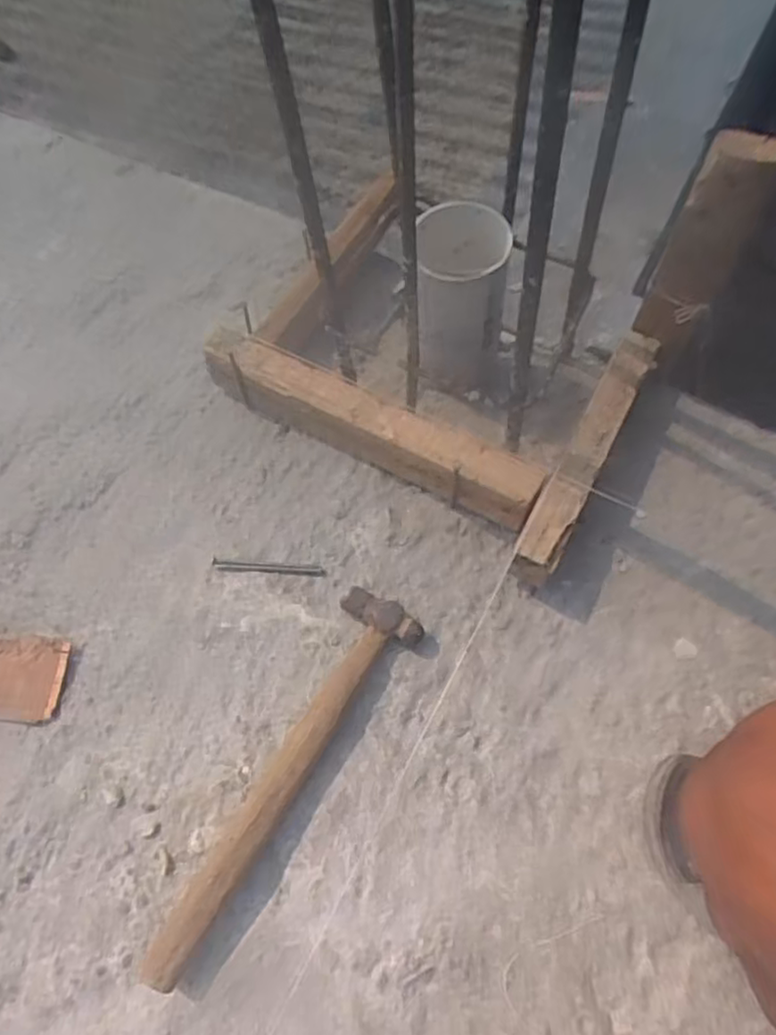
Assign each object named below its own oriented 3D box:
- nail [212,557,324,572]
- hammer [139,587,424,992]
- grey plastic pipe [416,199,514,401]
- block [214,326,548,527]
[{"bbox_3d":[-0.117,0.046,0.641,0.107,0.004,0.007,4,68,4],"label":"nail"},{"bbox_3d":[-0.091,0.218,0.557,0.068,0.031,0.345,30,72,14],"label":"hammer"},{"bbox_3d":[0.069,-0.198,0.627,0.080,0.153,0.091,-1,66,2],"label":"grey plastic pipe"},{"bbox_3d":[-0.021,-0.093,0.656,0.351,0.080,0.064,30,72,14],"label":"block"}]

